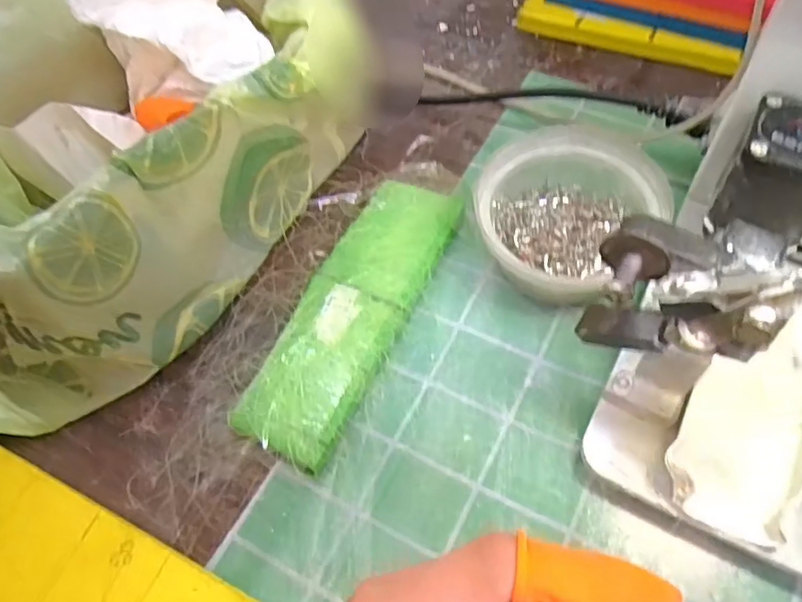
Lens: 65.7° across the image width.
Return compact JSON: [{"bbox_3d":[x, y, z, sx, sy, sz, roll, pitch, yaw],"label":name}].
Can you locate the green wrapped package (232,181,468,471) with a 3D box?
[{"bbox_3d":[-0.026,0.005,0.354,0.059,0.014,0.178,21,63,16],"label":"green wrapped package"}]

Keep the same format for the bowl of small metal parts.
[{"bbox_3d":[0.088,-0.048,0.352,0.103,0.053,0.082,-38,64,-17],"label":"bowl of small metal parts"}]

